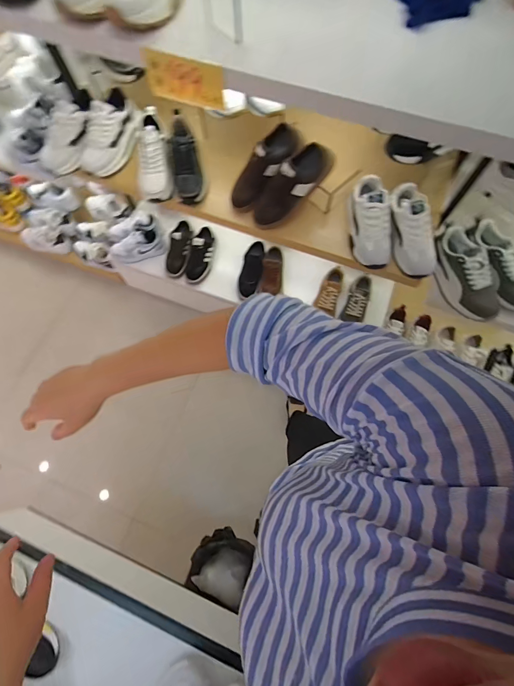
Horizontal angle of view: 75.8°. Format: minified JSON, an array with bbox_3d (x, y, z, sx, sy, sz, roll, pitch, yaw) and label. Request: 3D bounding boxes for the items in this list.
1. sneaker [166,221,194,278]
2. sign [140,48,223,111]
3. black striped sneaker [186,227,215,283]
[{"bbox_3d":[-0.340,-0.409,1.437,0.108,0.078,0.248,13,89,5],"label":"sneaker"},{"bbox_3d":[-0.139,-0.501,0.633,0.166,0.083,0.009,21,70,8],"label":"sign"},{"bbox_3d":[-0.244,-0.381,1.425,0.094,0.085,0.242,13,72,6],"label":"black striped sneaker"}]

